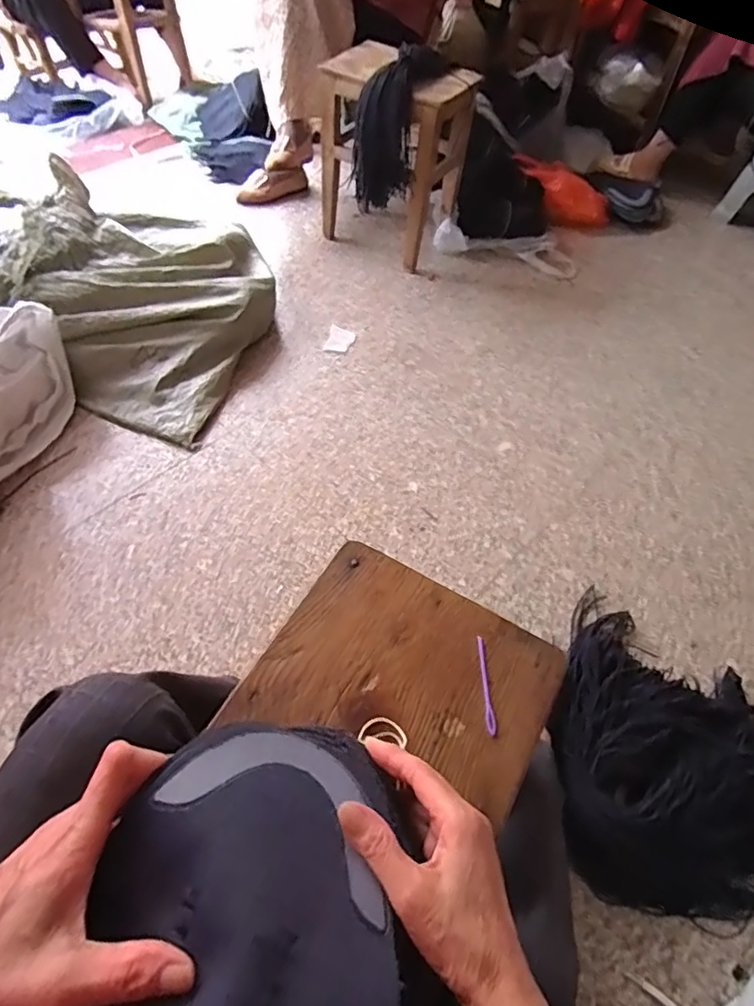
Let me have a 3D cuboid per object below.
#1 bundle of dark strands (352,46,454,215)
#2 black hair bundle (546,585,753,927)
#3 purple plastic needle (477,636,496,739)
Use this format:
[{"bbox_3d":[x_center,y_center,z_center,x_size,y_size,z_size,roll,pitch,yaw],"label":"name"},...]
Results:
[{"bbox_3d":[0.053,-0.943,1.398,0.158,0.294,0.261,22,57,11],"label":"bundle of dark strands"},{"bbox_3d":[0.445,0.380,0.835,0.370,0.077,0.402,2,56,-2],"label":"black hair bundle"},{"bbox_3d":[0.092,0.154,0.473,0.009,0.004,0.081,0,56,-4],"label":"purple plastic needle"}]

